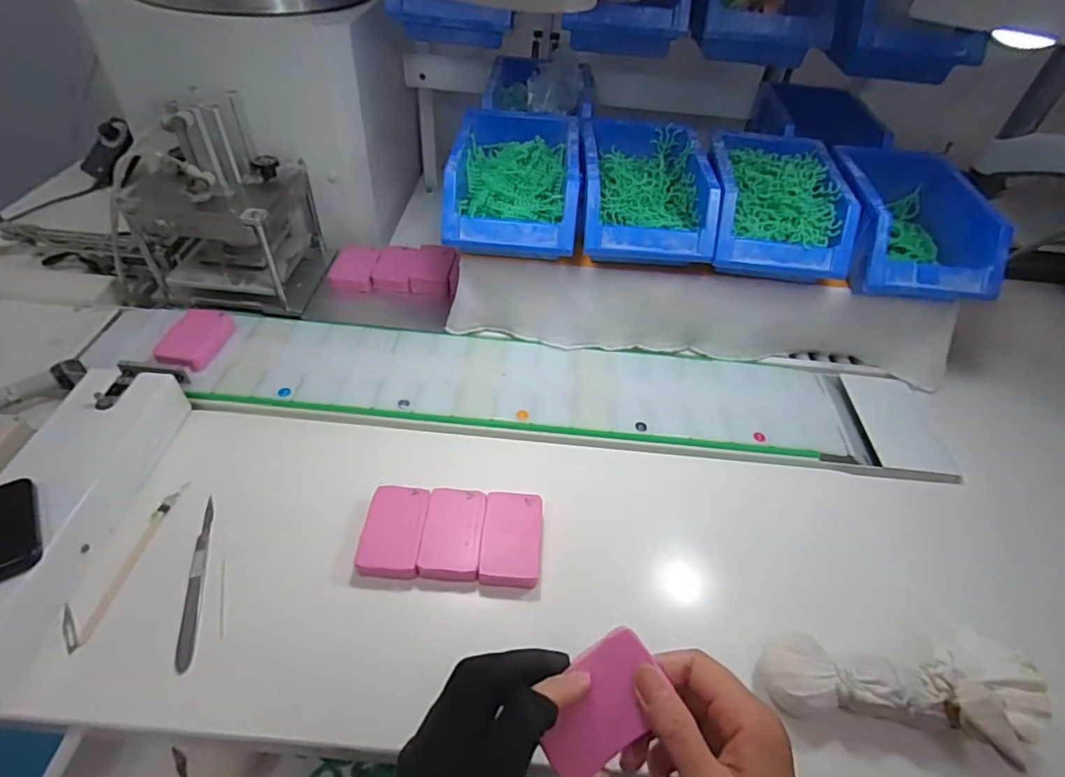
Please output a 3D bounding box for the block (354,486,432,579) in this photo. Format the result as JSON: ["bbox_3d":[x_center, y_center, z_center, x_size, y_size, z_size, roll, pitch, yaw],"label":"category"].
[{"bbox_3d":[-0.108,0.115,0.428,0.046,0.022,0.072,4,46,-2],"label":"block"}]

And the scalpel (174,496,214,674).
[{"bbox_3d":[-0.248,0.140,0.399,0.012,0.004,0.130,-7,47,-13],"label":"scalpel"}]

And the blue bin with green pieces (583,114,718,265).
[{"bbox_3d":[0.110,-0.206,0.552,0.120,0.064,0.185,4,46,-2],"label":"blue bin with green pieces"}]

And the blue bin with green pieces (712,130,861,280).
[{"bbox_3d":[0.242,-0.192,0.552,0.125,0.066,0.180,7,46,1],"label":"blue bin with green pieces"}]

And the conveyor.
[{"bbox_3d":[-0.002,-0.003,0.560,0.866,0.030,0.136,5,46,-1],"label":"conveyor"}]

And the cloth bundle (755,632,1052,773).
[{"bbox_3d":[0.235,0.198,0.354,0.162,0.045,0.069,-1,45,11],"label":"cloth bundle"}]

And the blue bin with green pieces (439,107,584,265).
[{"bbox_3d":[-0.017,-0.210,0.547,0.123,0.071,0.184,6,46,0],"label":"blue bin with green pieces"}]

